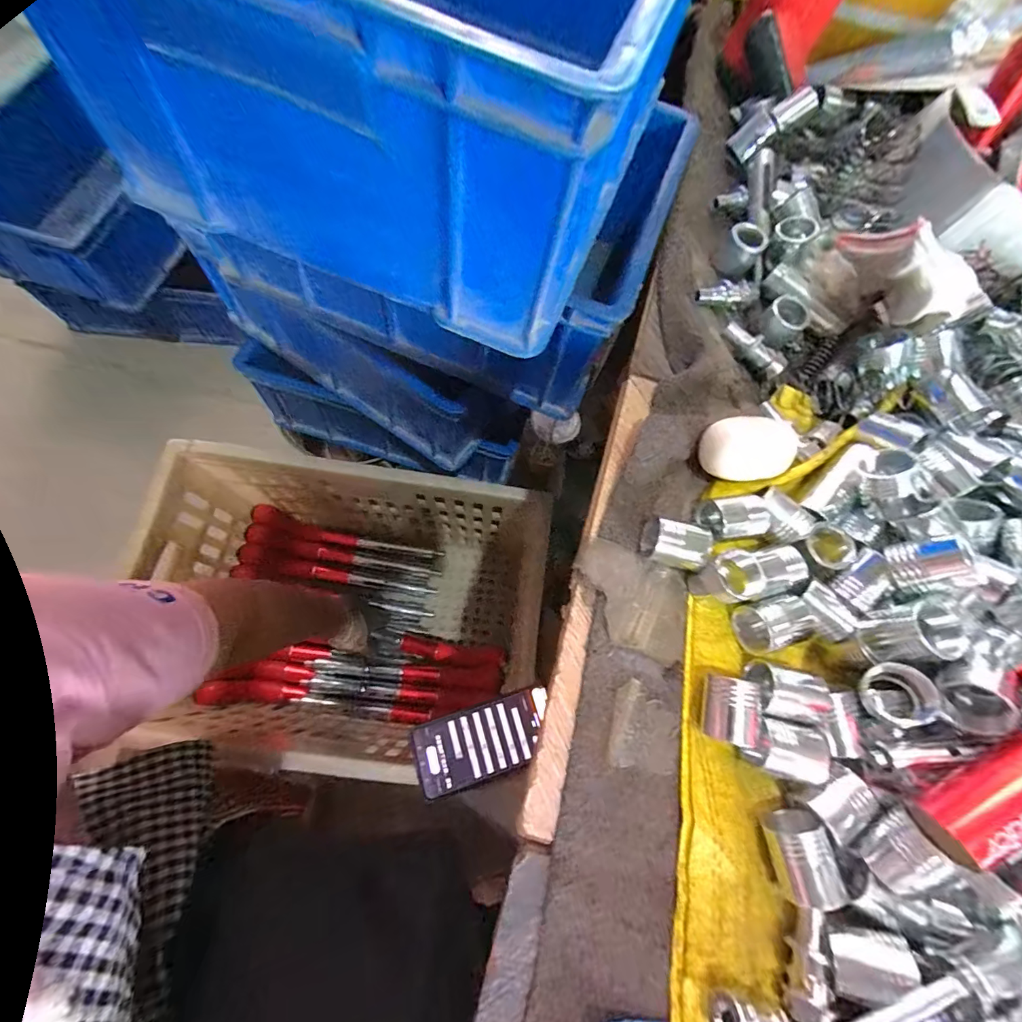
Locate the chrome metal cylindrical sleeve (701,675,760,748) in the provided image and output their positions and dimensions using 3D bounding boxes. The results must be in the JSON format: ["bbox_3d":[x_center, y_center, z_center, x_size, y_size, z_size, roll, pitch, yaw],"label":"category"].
[{"bbox_3d":[0.118,0.110,0.242,0.025,0.027,0.033,11,72,-2],"label":"chrome metal cylindrical sleeve"}]

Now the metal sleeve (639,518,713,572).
[{"bbox_3d":[0.102,0.021,0.269,0.038,0.023,0.025,16,72,-1],"label":"metal sleeve"}]

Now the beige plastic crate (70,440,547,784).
[{"bbox_3d":[-0.238,0.146,0.675,0.487,0.319,0.345,9,72,-3],"label":"beige plastic crate"}]

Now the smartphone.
[{"bbox_3d":[-0.028,0.251,0.474,0.148,0.004,0.072,-16,75,-10],"label":"smartphone"}]

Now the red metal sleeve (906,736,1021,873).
[{"bbox_3d":[0.218,0.129,0.194,0.066,0.020,0.026,-38,74,6],"label":"red metal sleeve"}]

